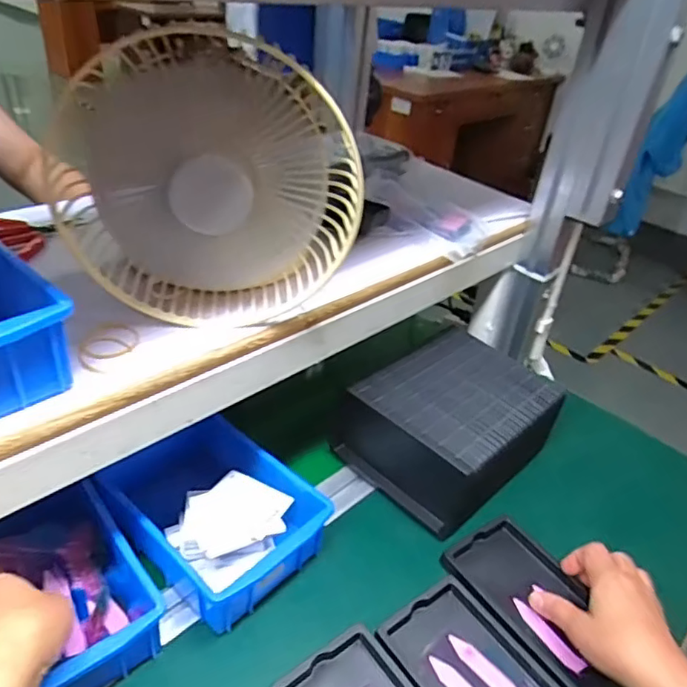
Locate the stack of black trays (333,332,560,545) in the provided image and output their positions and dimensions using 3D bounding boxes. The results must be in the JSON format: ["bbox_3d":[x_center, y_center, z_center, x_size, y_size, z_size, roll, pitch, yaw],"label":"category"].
[{"bbox_3d":[0.118,0.083,0.635,0.171,0.096,0.200,31,41,31],"label":"stack of black trays"}]

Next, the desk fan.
[{"bbox_3d":[-0.084,-0.107,0.398,0.194,0.183,0.059,-1,35,-11],"label":"desk fan"}]

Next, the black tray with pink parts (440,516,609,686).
[{"bbox_3d":[0.173,0.232,0.521,0.095,0.023,0.154,-22,45,-33],"label":"black tray with pink parts"}]

